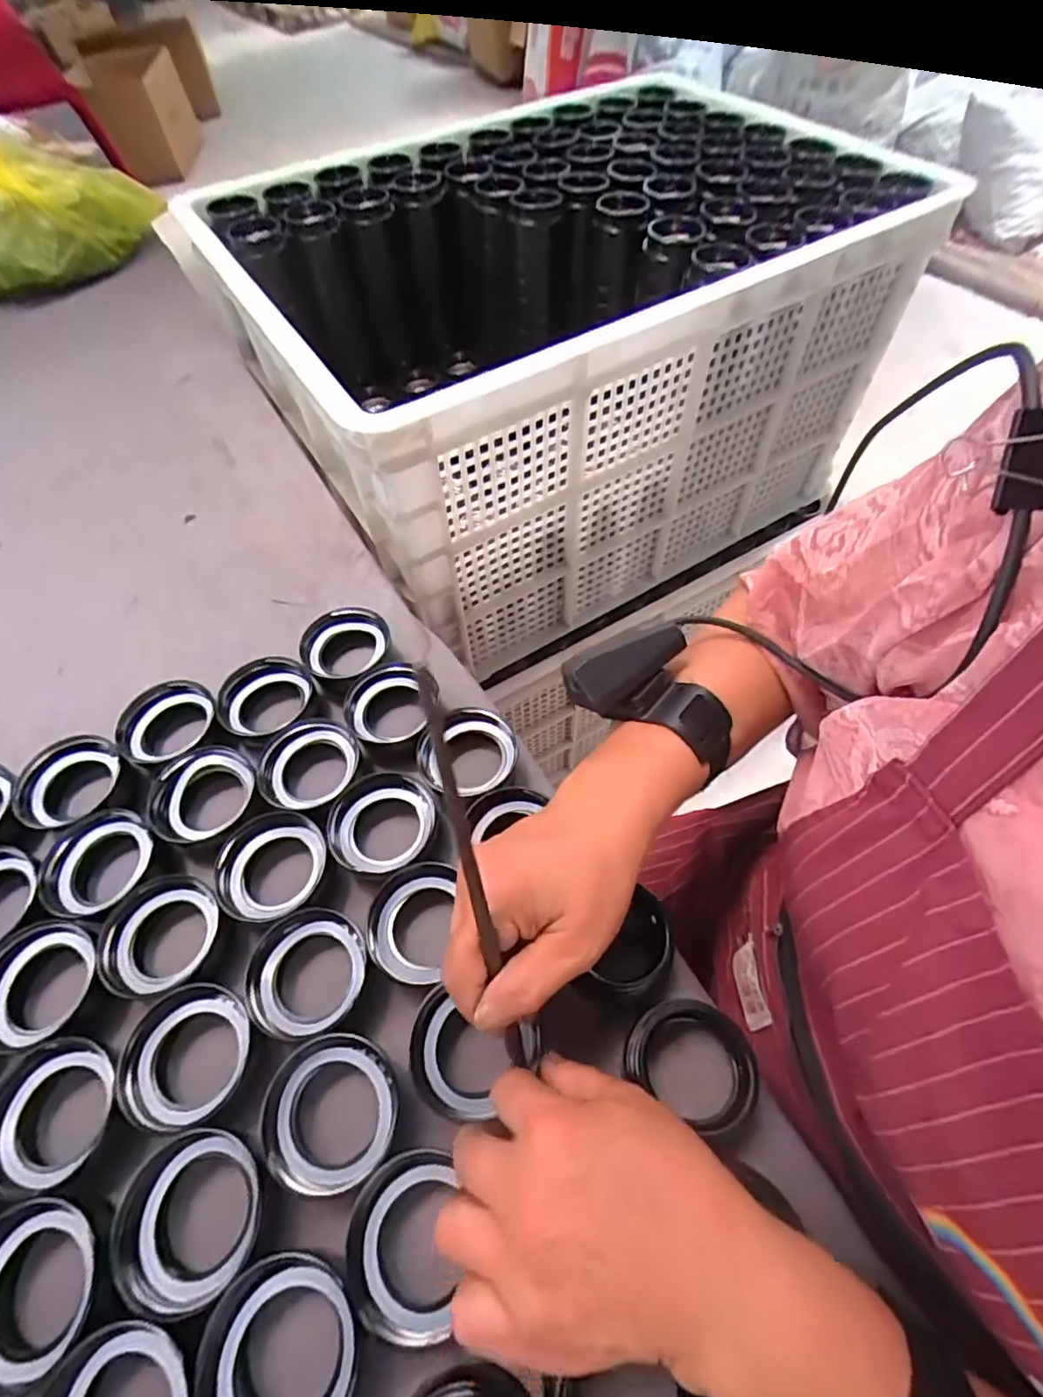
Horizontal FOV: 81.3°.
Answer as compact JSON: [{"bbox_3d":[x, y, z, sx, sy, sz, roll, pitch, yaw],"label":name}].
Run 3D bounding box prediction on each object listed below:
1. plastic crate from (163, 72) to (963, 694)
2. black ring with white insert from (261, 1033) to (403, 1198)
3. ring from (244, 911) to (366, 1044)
[{"bbox_3d":[0.028,-0.434,0.823,0.670,0.437,0.546,-29,60,-15],"label":"plastic crate"},{"bbox_3d":[-0.097,0.212,0.314,0.065,0.031,0.065,-2,57,2],"label":"black ring with white insert"},{"bbox_3d":[-0.121,0.159,0.351,0.067,0.039,0.062,-2,57,2],"label":"ring"}]

